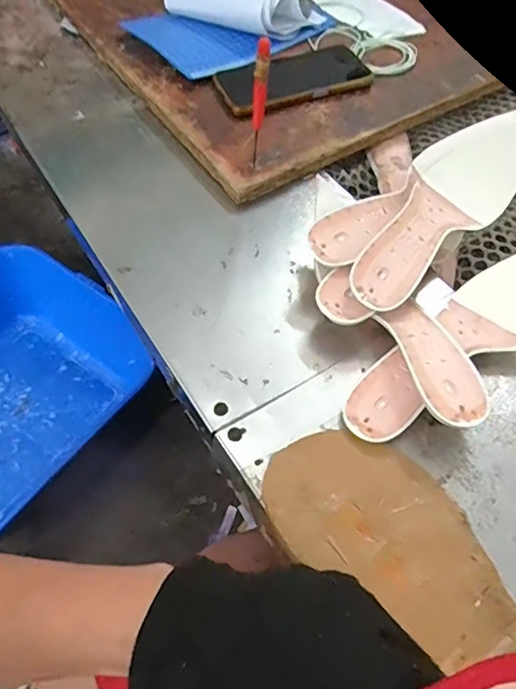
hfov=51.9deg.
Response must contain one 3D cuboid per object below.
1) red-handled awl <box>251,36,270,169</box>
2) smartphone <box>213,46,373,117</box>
[{"bbox_3d":[0.002,-0.198,0.449,0.013,0.119,0.008,4,57,2],"label":"red-handled awl"},{"bbox_3d":[0.037,-0.290,0.570,0.165,0.010,0.091,-21,60,-14],"label":"smartphone"}]

